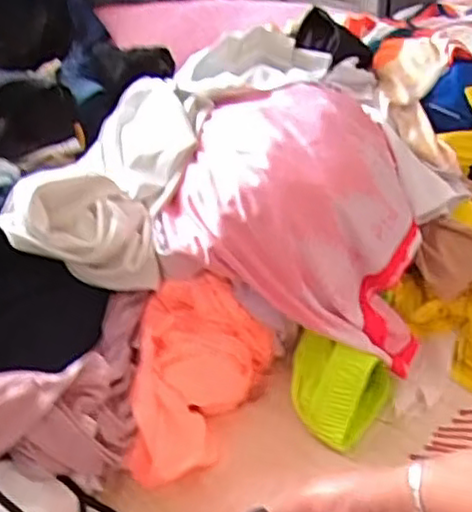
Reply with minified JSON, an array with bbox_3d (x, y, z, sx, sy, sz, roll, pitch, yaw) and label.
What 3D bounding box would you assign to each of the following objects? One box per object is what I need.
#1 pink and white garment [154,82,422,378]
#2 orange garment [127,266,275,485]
[{"bbox_3d":[0.065,-0.045,0.665,0.248,0.162,0.215,10,39,21],"label":"pink and white garment"},{"bbox_3d":[-0.031,0.108,0.608,0.115,0.100,0.159,-2,37,7],"label":"orange garment"}]

